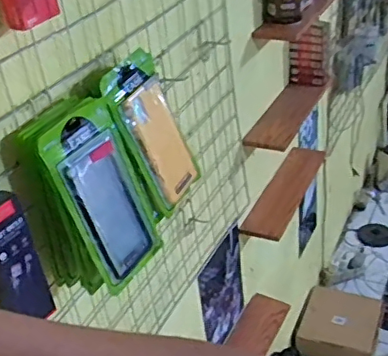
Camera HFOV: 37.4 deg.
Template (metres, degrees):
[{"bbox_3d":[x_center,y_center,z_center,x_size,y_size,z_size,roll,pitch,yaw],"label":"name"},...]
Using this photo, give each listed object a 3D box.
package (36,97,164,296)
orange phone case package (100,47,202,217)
[{"bbox_3d":[-0.102,0.018,0.690,0.015,0.210,0.121,-5,28,36],"label":"package"},{"bbox_3d":[-0.054,-0.058,0.761,0.022,0.197,0.110,-5,31,38],"label":"orange phone case package"}]

